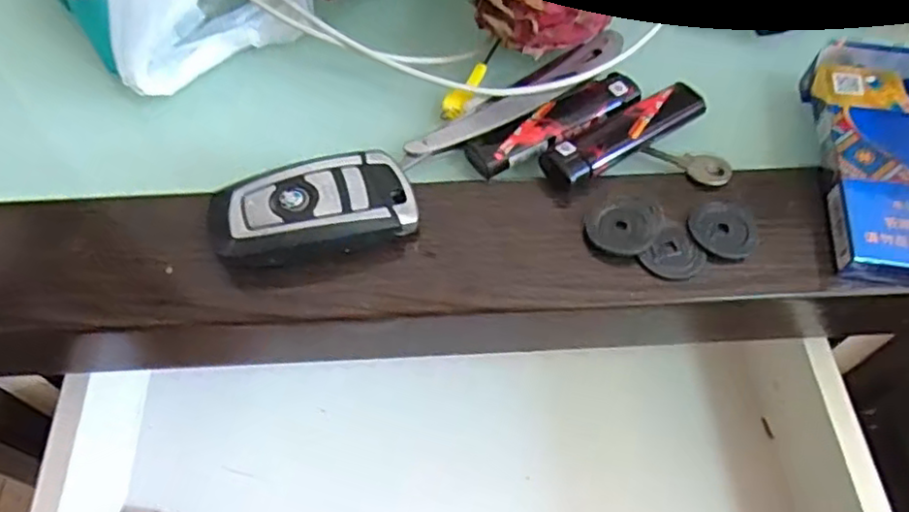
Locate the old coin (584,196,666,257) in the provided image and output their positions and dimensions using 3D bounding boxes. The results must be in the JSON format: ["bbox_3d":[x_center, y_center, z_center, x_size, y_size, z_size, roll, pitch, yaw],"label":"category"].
[{"bbox_3d":[0.065,-0.013,0.252,0.027,0.004,0.028,18,60,11],"label":"old coin"}]

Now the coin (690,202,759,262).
[{"bbox_3d":[0.103,-0.010,0.252,0.025,0.004,0.028,22,61,13],"label":"coin"}]

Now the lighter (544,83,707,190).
[{"bbox_3d":[0.073,-0.053,0.274,0.080,0.009,0.020,-32,64,-18],"label":"lighter"}]

